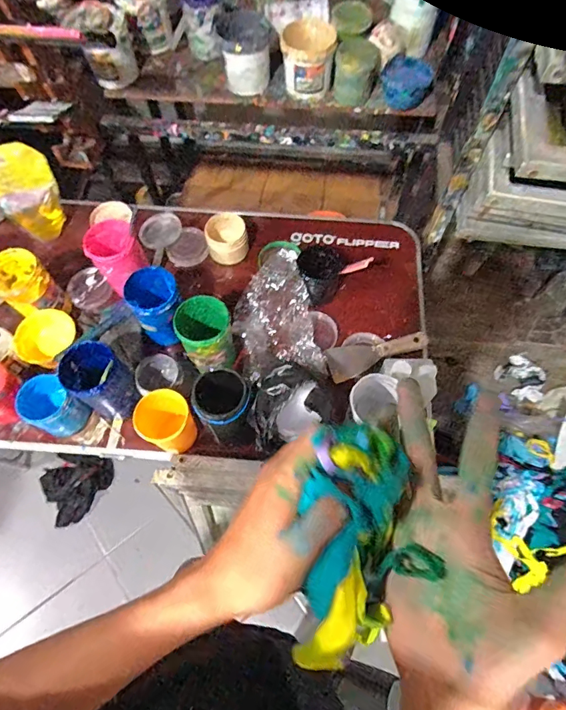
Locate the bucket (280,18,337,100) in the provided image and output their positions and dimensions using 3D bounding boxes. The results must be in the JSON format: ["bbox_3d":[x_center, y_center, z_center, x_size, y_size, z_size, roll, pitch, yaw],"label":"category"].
[{"bbox_3d":[0.060,-0.690,1.018,0.122,0.113,0.143,5,67,3],"label":"bucket"}]

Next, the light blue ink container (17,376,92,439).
[{"bbox_3d":[-0.419,0.097,0.790,0.089,0.088,0.086,0,66,1],"label":"light blue ink container"}]

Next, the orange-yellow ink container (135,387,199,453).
[{"bbox_3d":[-0.205,0.120,0.762,0.086,0.109,0.083,0,66,1],"label":"orange-yellow ink container"}]

